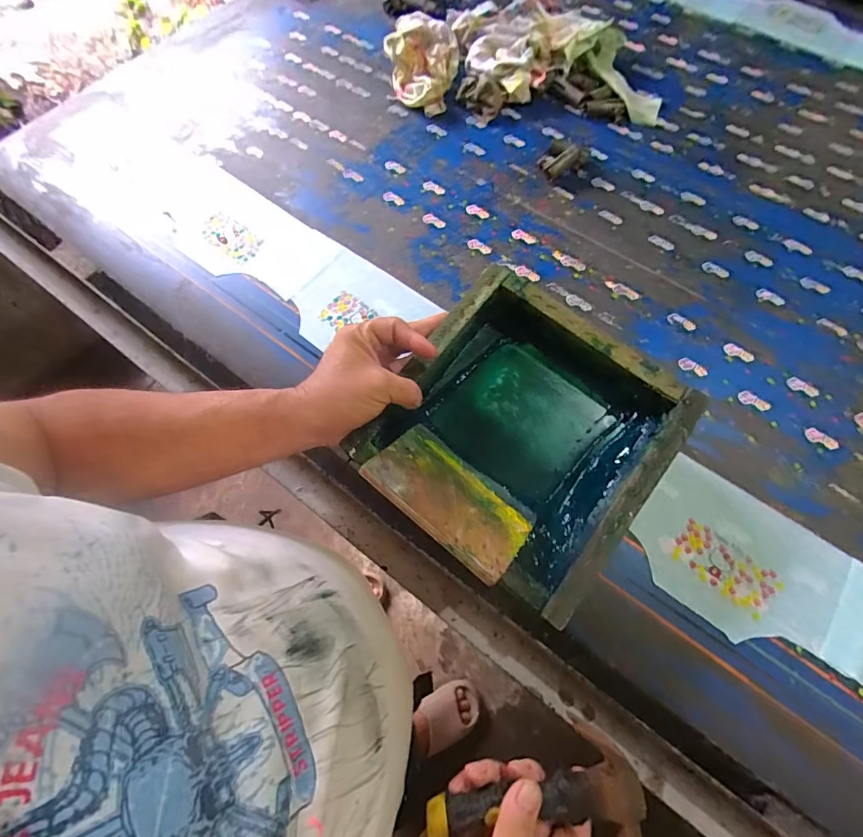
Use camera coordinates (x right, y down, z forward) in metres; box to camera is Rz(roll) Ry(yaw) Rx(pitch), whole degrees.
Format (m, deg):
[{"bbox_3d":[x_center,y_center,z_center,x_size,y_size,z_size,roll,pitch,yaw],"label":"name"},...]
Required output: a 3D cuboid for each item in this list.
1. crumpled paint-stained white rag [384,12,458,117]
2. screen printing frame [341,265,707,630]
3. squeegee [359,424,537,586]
[{"bbox_3d":[-0.016,-0.582,0.722,0.117,0.047,0.214,4,66,1],"label":"crumpled paint-stained white rag"},{"bbox_3d":[0.083,0.015,0.428,0.237,0.065,0.257,36,71,14],"label":"screen printing frame"},{"bbox_3d":[0.019,0.068,0.394,0.141,0.008,0.092,39,39,13],"label":"squeegee"}]

